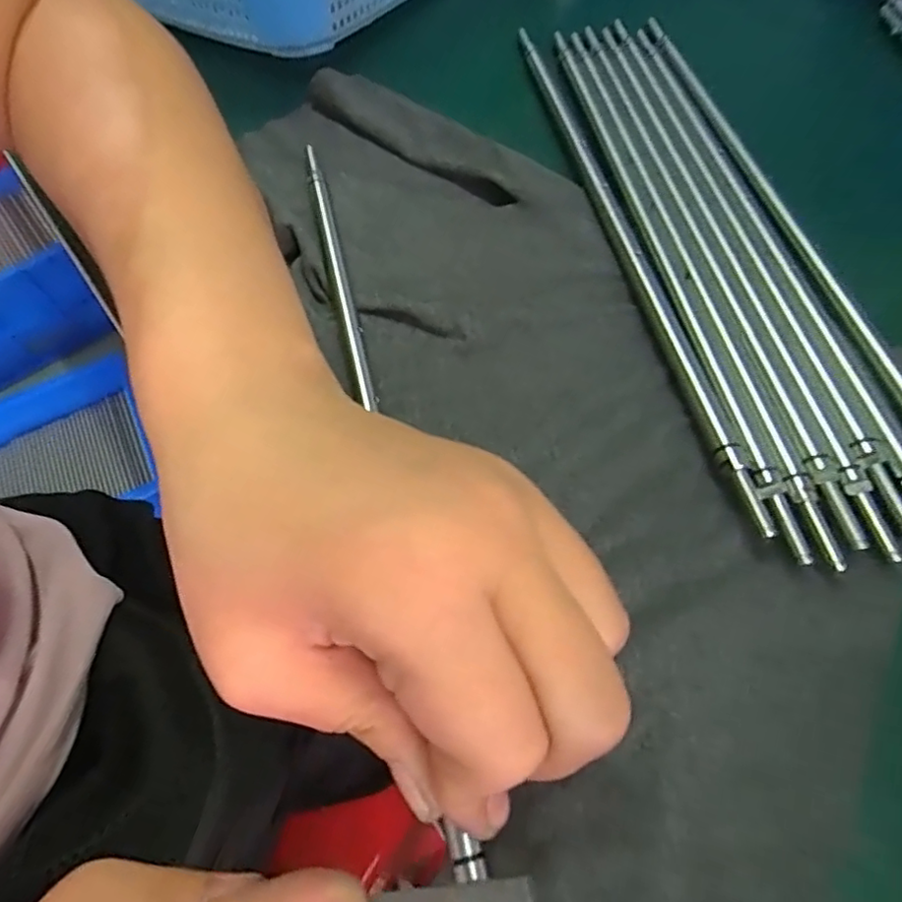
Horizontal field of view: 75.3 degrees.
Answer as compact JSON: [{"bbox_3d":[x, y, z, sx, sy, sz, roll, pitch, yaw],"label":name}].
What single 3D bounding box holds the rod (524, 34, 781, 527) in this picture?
[{"bbox_3d":[0.059,-0.088,0.219,0.006,0.007,0.260,-10,61,-3],"label":"rod"}]

